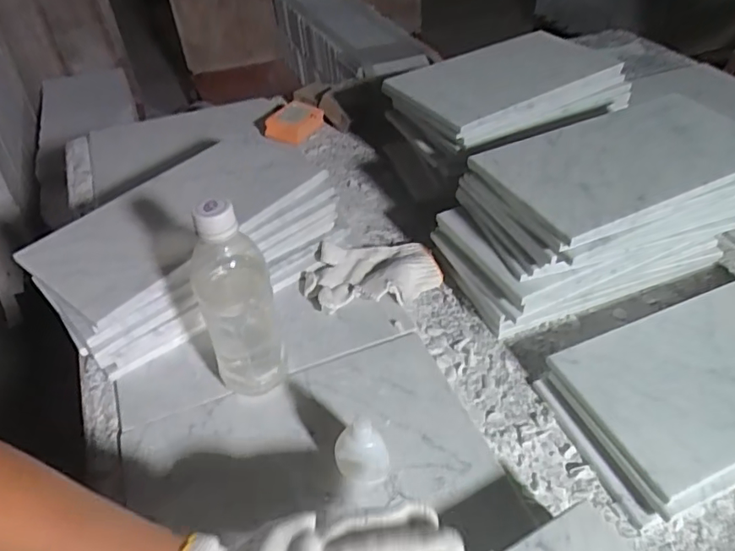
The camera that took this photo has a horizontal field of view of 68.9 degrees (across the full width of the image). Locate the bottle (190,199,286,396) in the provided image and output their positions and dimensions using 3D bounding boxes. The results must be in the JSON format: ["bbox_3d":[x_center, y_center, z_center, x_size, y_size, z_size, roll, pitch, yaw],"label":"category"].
[{"bbox_3d":[-0.112,0.028,0.463,0.063,0.204,0.070,-16,46,-17],"label":"bottle"}]

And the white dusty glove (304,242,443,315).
[{"bbox_3d":[0.006,-0.007,0.626,0.156,0.028,0.092,-8,44,-10],"label":"white dusty glove"}]

